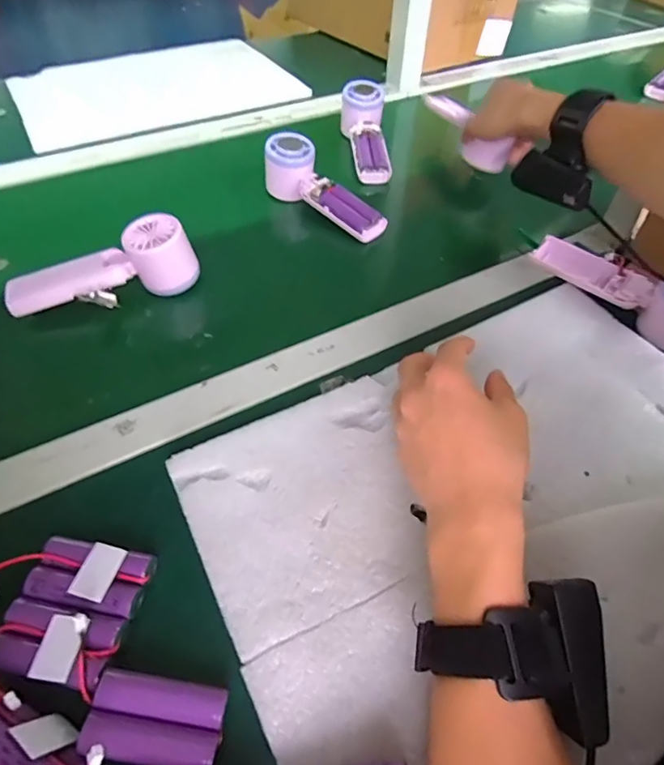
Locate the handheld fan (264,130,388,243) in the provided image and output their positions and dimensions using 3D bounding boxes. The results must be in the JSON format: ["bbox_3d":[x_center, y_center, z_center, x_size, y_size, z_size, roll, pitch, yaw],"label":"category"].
[{"bbox_3d":[-0.010,-0.215,0.544,0.169,0.051,0.049,41,61,12],"label":"handheld fan"}]

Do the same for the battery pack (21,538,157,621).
[{"bbox_3d":[-0.145,0.116,0.285,0.068,0.015,0.036,9,52,6],"label":"battery pack"}]

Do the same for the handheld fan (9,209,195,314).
[{"bbox_3d":[-0.210,-0.095,0.439,0.163,0.073,0.056,-20,54,-16],"label":"handheld fan"}]

